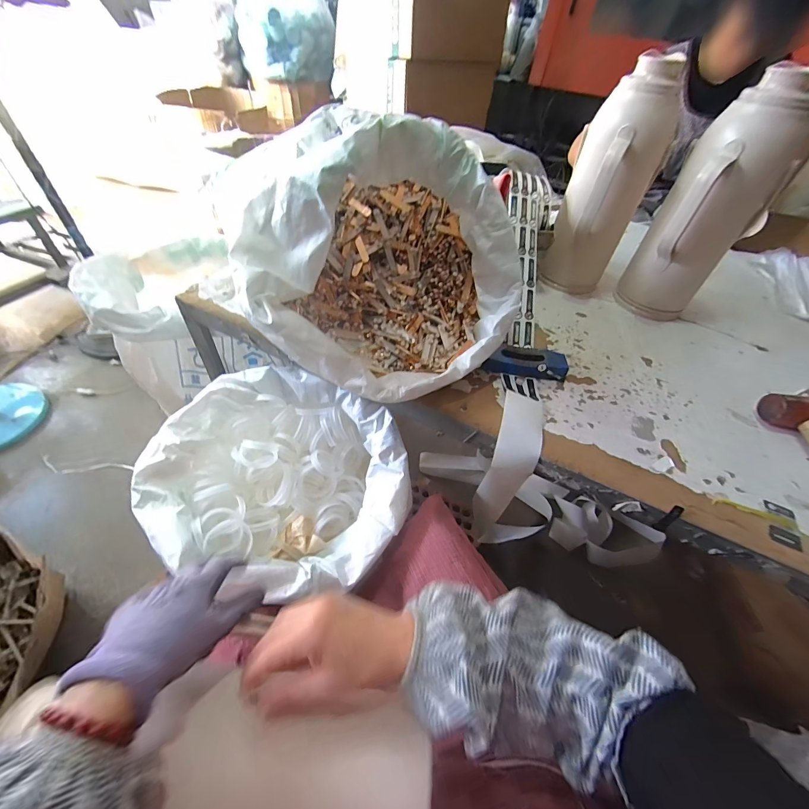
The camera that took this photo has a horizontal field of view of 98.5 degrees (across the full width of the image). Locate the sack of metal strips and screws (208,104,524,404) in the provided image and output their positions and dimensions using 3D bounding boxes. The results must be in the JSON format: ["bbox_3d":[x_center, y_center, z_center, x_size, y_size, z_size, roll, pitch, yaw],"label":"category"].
[{"bbox_3d":[-0.039,-0.198,0.474,0.354,0.236,0.326,-25,56,-25],"label":"sack of metal strips and screws"}]

